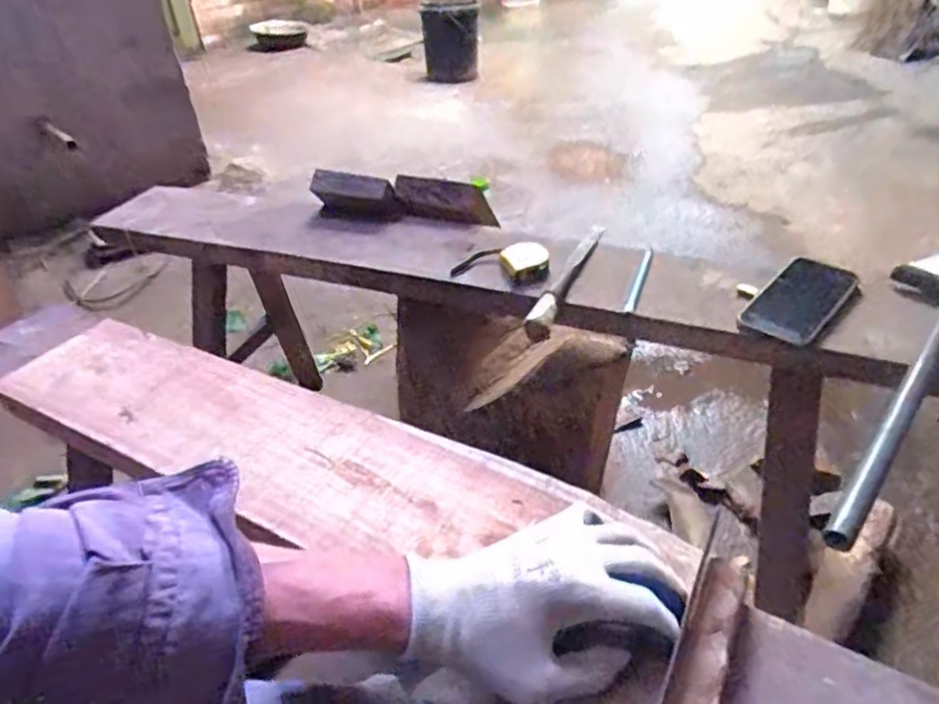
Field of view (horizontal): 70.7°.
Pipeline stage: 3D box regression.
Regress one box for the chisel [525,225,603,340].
[{"bbox_3d":[0.118,-0.088,0.800,0.028,0.036,0.237,11,40,21],"label":"chisel"}]

